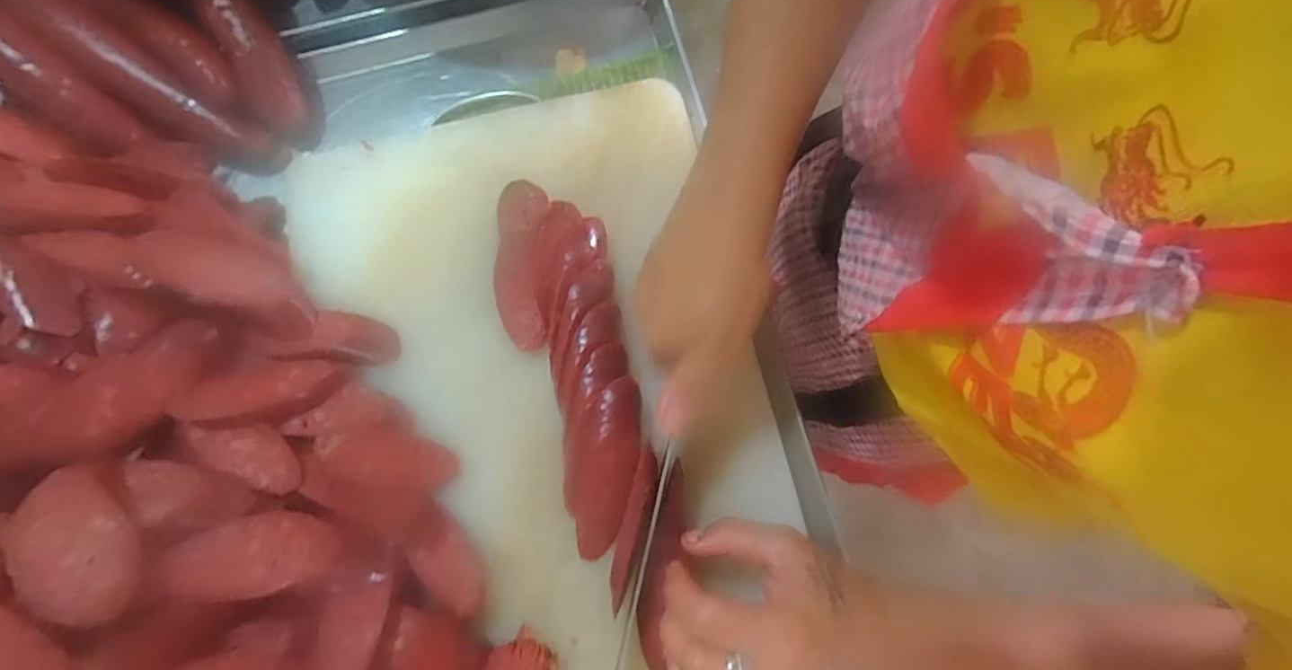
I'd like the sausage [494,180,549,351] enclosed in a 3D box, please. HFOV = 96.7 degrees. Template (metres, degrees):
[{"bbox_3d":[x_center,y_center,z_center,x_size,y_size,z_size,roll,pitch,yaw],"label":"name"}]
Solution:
[{"bbox_3d":[-0.082,-0.045,0.382,0.033,0.026,0.107,-1,76,1],"label":"sausage"}]

